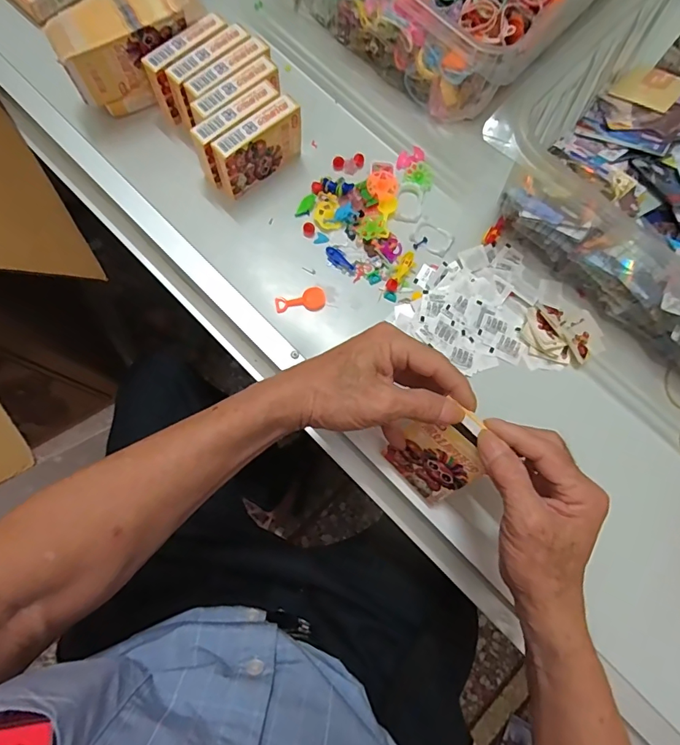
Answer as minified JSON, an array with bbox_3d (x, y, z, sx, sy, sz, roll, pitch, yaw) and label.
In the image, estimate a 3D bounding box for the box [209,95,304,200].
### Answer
[{"bbox_3d":[-0.079,-0.218,0.448,0.094,0.068,0.021,-40,82,-11],"label":"box"}]

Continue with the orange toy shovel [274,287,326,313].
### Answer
[{"bbox_3d":[-0.038,-0.070,0.447,0.049,0.010,0.021,-8,77,-5],"label":"orange toy shovel"}]

